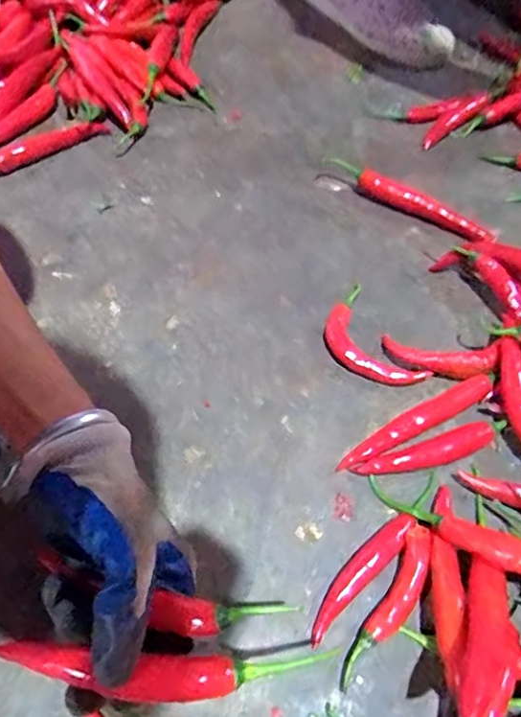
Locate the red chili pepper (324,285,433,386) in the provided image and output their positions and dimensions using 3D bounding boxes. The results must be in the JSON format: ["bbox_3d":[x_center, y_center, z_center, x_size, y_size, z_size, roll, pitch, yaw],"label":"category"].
[{"bbox_3d":[0.085,-0.013,0.447,0.055,0.012,0.100,-25,62,-17],"label":"red chili pepper"}]

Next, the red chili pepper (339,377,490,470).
[{"bbox_3d":[0.115,0.047,0.408,0.130,0.018,0.018,-24,62,-16],"label":"red chili pepper"}]

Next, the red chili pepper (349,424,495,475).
[{"bbox_3d":[0.118,0.069,0.396,0.102,0.017,0.020,-15,60,-11],"label":"red chili pepper"}]

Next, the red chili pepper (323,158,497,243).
[{"bbox_3d":[0.140,-0.155,0.526,0.177,0.025,0.021,36,63,18],"label":"red chili pepper"}]

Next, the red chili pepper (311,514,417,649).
[{"bbox_3d":[0.064,0.137,0.353,0.099,0.017,0.019,-38,67,-23],"label":"red chili pepper"}]

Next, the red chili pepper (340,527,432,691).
[{"bbox_3d":[0.080,0.153,0.339,0.022,0.016,0.104,31,76,16],"label":"red chili pepper"}]

